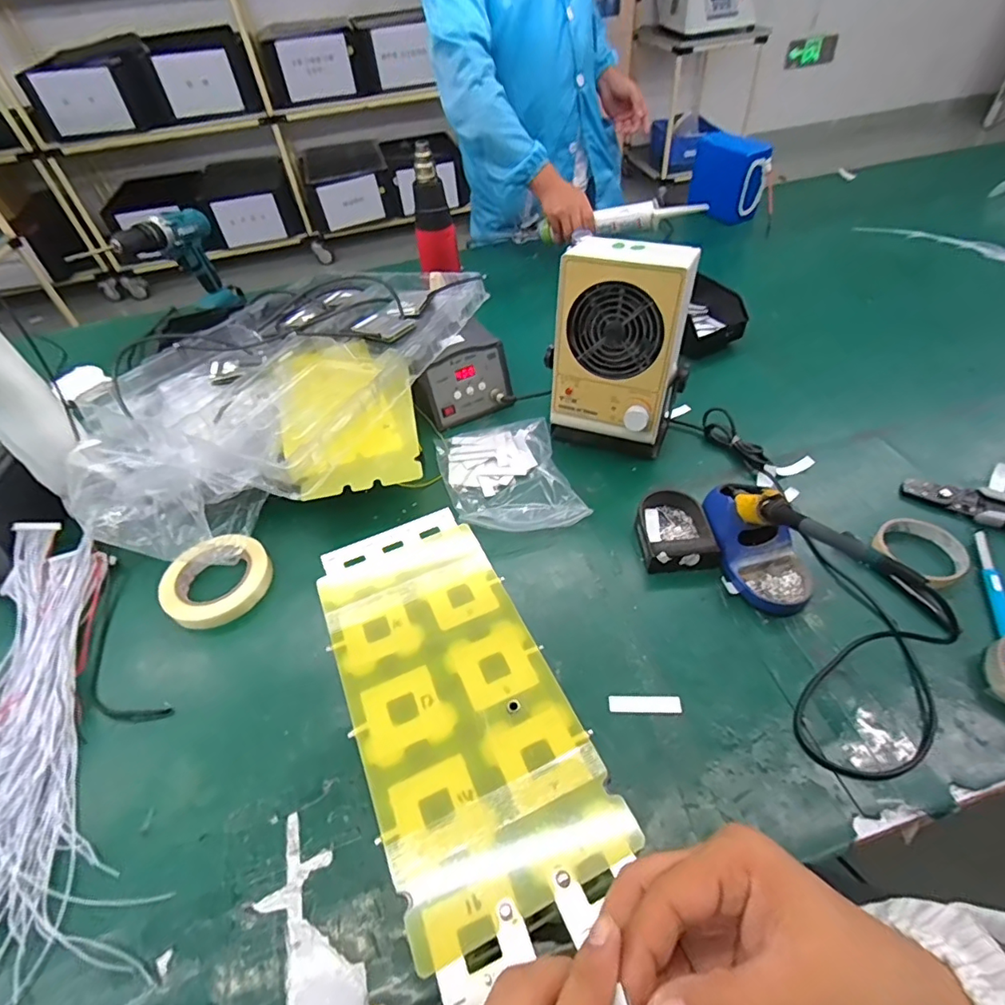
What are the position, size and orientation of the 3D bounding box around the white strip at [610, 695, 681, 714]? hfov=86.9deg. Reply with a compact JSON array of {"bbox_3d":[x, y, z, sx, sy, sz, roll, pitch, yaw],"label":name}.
[{"bbox_3d":[0.133,0.187,0.493,0.065,0.004,0.017,-1,48,5],"label":"white strip"}]

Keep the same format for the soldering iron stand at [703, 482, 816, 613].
[{"bbox_3d":[0.276,0.035,0.567,0.091,0.084,0.149,-19,49,-11],"label":"soldering iron stand"}]

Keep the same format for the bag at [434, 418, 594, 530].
[{"bbox_3d":[0.003,-0.039,0.704,0.156,0.027,0.204,-15,48,-8],"label":"bag"}]

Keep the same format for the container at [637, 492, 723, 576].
[{"bbox_3d":[0.195,0.033,0.604,0.077,0.029,0.095,-5,47,1],"label":"container"}]

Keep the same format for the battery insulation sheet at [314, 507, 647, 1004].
[{"bbox_3d":[-0.038,0.130,0.374,0.137,0.005,0.309,-21,49,-13],"label":"battery insulation sheet"}]

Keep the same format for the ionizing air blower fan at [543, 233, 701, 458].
[{"bbox_3d":[0.146,-0.185,0.668,0.159,0.245,0.122,23,54,24],"label":"ionizing air blower fan"}]

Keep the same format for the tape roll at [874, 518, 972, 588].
[{"bbox_3d":[0.460,0.049,0.582,0.084,0.020,0.084,-3,47,3],"label":"tape roll"}]

